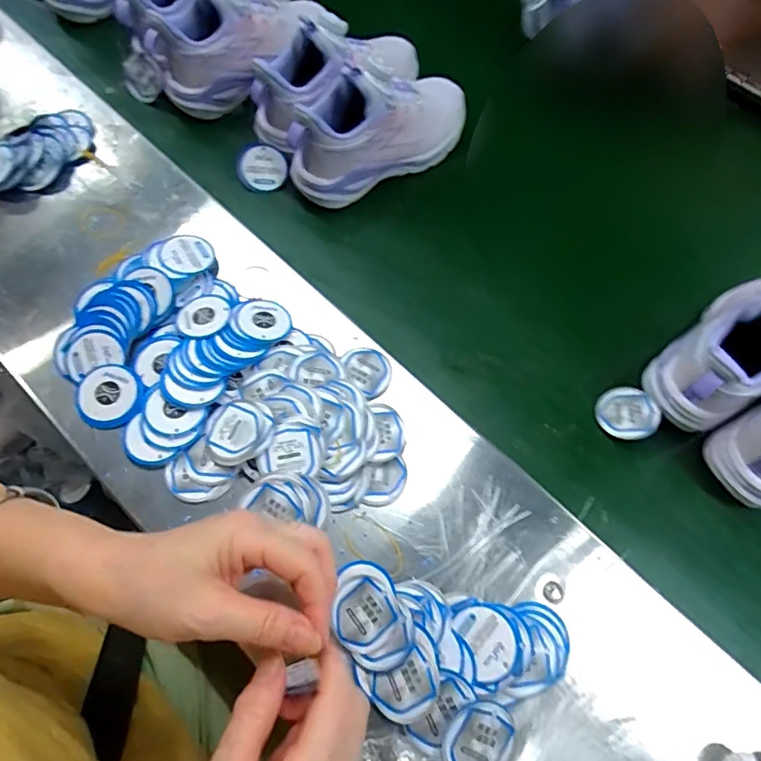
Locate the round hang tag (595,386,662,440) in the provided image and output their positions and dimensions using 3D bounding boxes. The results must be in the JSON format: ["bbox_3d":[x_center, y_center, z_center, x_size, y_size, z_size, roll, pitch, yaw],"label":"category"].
[{"bbox_3d":[0.221,0.030,0.461,0.048,0.006,0.051,-10,59,16],"label":"round hang tag"}]

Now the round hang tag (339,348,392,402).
[{"bbox_3d":[-0.010,-0.006,0.443,0.040,0.009,0.047,-14,70,-8],"label":"round hang tag"}]

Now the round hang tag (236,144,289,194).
[{"bbox_3d":[-0.126,-0.227,0.550,0.053,0.011,0.045,-16,100,-21],"label":"round hang tag"}]

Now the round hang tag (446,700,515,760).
[{"bbox_3d":[0.065,0.230,0.329,0.046,0.004,0.039,-37,93,-11],"label":"round hang tag"}]

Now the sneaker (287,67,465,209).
[{"bbox_3d":[0.003,-0.267,0.526,0.212,0.103,0.069,-30,73,-14],"label":"sneaker"}]

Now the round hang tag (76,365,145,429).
[{"bbox_3d":[-0.220,0.013,0.417,0.049,0.009,0.049,-12,69,-8],"label":"round hang tag"}]

